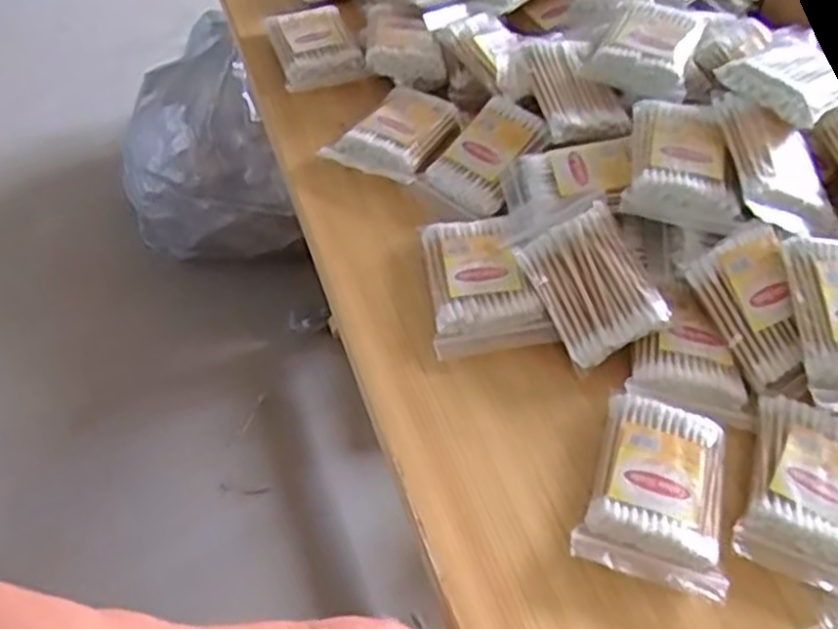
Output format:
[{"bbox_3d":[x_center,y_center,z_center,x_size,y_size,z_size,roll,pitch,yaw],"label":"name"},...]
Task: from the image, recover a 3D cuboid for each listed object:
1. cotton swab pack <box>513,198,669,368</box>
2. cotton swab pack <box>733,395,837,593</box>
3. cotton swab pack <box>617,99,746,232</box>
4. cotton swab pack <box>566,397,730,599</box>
[{"bbox_3d":[0.091,-0.017,0.417,0.057,0.024,0.080,-30,68,3],"label":"cotton swab pack"},{"bbox_3d":[0.179,0.079,0.358,0.056,0.013,0.086,19,51,10],"label":"cotton swab pack"},{"bbox_3d":[0.147,-0.084,0.442,0.060,0.026,0.082,12,49,5],"label":"cotton swab pack"},{"bbox_3d":[0.108,0.080,0.358,0.059,0.017,0.086,16,51,8],"label":"cotton swab pack"}]

